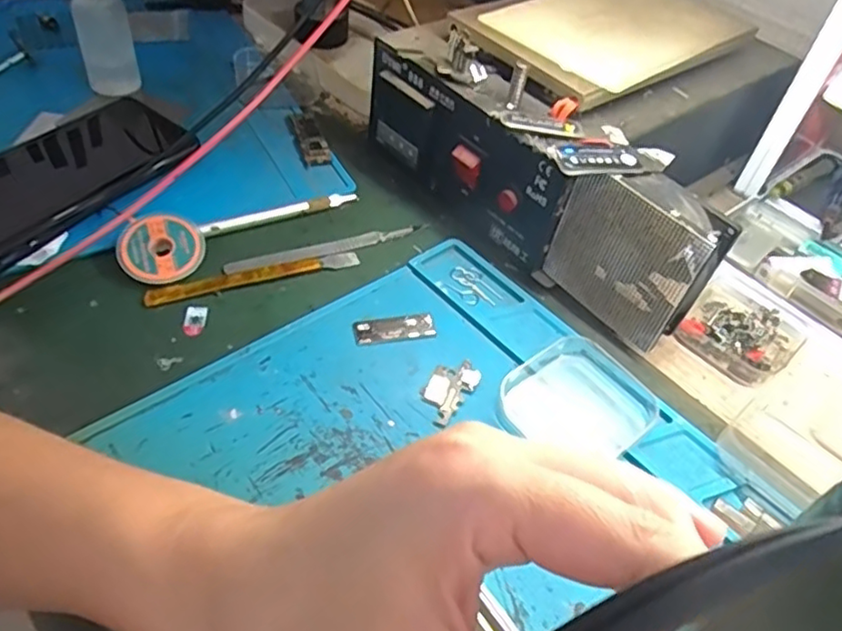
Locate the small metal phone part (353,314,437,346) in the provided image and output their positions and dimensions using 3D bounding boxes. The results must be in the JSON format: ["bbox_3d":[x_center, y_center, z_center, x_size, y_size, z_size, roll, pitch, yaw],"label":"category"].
[{"bbox_3d":[-0.014,0.007,0.345,0.043,0.004,0.015,-5,49,-10],"label":"small metal phone part"}]

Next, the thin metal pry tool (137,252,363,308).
[{"bbox_3d":[-0.093,-0.023,0.362,0.118,0.006,0.010,-15,51,-18],"label":"thin metal pry tool"}]

